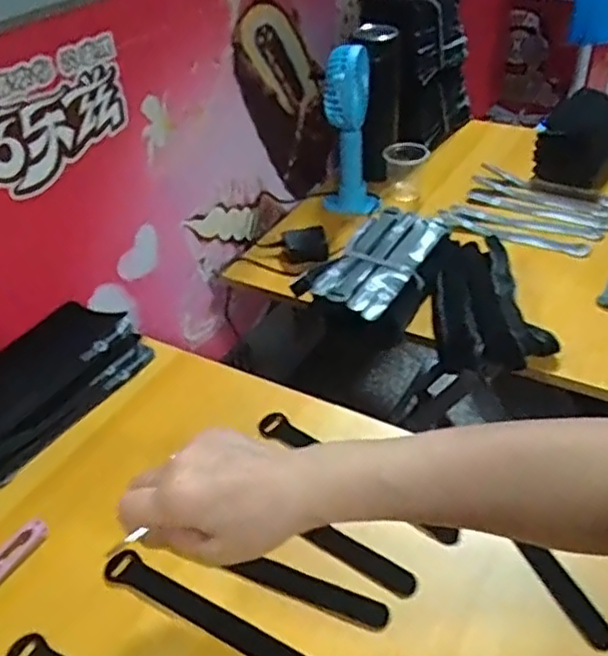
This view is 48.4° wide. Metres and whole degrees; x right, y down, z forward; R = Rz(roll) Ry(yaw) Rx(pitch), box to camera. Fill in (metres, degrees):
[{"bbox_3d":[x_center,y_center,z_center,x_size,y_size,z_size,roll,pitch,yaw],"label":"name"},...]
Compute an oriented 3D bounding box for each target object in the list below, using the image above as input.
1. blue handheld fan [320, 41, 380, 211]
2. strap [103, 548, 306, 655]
[{"bbox_3d":[0.062,-0.252,0.900,0.074,0.232,0.073,0,39,5],"label":"blue handheld fan"},{"bbox_3d":[-0.059,0.200,0.462,0.193,0.007,0.023,17,41,25],"label":"strap"}]

